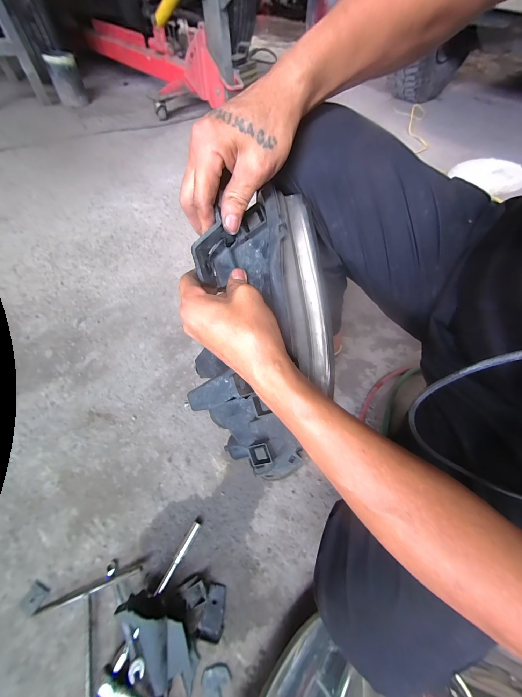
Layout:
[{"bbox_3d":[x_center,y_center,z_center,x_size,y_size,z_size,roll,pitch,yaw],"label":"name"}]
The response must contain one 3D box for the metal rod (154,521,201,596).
[{"bbox_3d":[-0.148,0.375,0.427,0.016,0.019,0.111,27,62,14],"label":"metal rod"}]

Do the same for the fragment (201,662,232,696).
[{"bbox_3d":[-0.071,0.515,0.365,0.040,0.014,0.041,1,59,-1],"label":"fragment"}]

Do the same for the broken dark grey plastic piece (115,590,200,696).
[{"bbox_3d":[-0.161,0.458,0.377,0.086,0.053,0.154,-30,90,-18],"label":"broken dark grey plastic piece"}]

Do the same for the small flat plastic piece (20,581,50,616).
[{"bbox_3d":[-0.390,0.428,0.404,0.033,0.004,0.036,27,63,11],"label":"small flat plastic piece"}]

